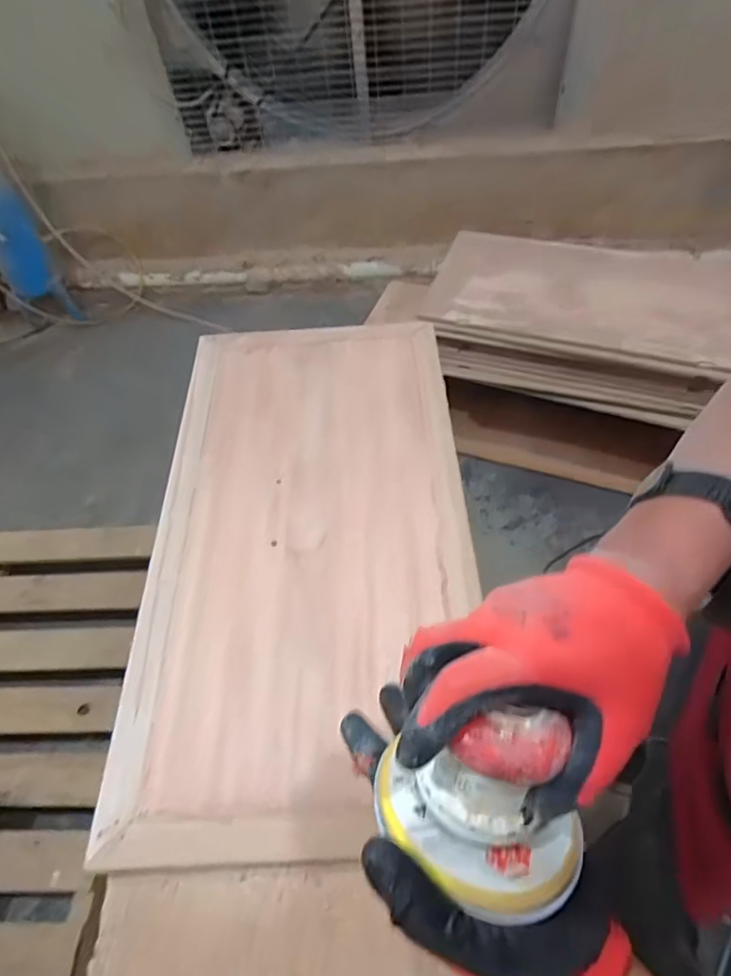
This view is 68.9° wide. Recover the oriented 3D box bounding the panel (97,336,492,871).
[{"bbox_3d":[-0.063,0.034,0.696,0.389,0.029,0.725,2,56,-5],"label":"panel"}]

